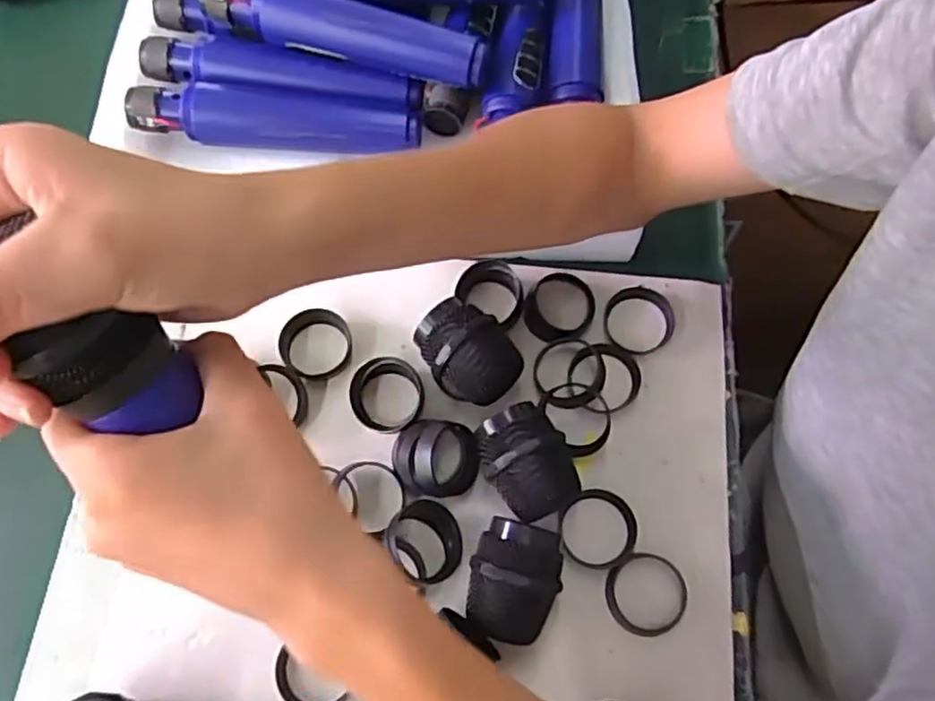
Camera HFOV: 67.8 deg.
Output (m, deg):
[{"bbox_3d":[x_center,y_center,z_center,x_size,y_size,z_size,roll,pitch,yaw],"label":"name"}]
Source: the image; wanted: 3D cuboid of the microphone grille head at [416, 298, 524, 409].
[{"bbox_3d":[0.001,0.002,0.407,0.046,0.044,0.060,-32,71,-12],"label":"microphone grille head"}]

